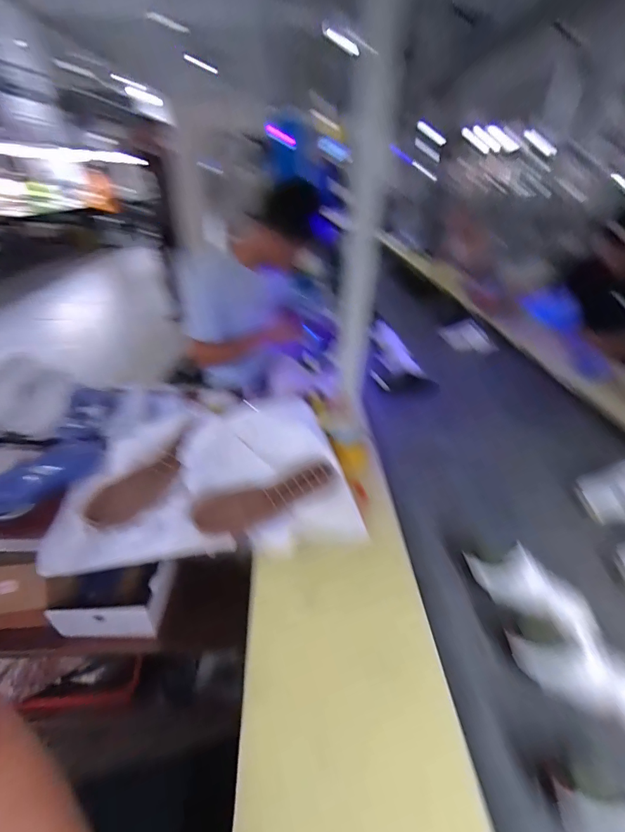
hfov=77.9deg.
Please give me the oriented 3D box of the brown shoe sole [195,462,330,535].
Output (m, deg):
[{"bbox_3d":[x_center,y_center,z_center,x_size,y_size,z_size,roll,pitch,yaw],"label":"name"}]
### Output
[{"bbox_3d":[-0.083,0.156,0.728,0.270,0.020,0.096,-18,57,-19],"label":"brown shoe sole"}]

